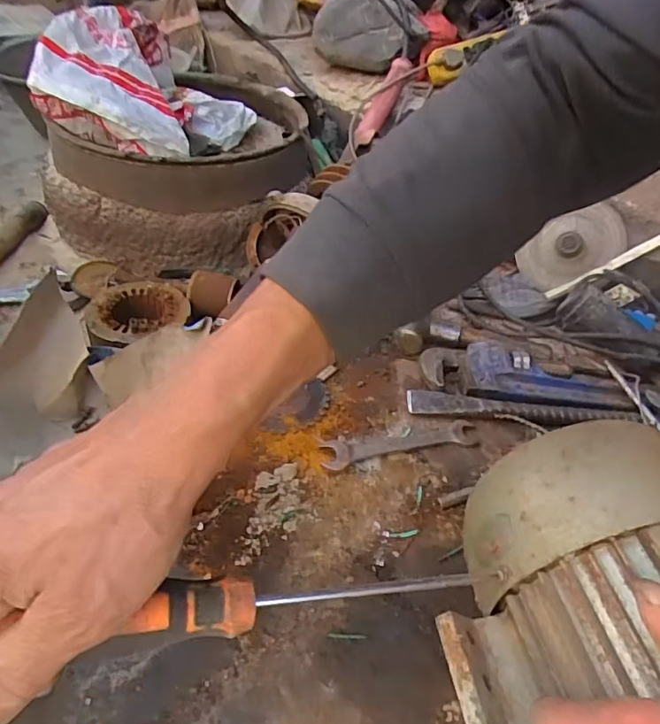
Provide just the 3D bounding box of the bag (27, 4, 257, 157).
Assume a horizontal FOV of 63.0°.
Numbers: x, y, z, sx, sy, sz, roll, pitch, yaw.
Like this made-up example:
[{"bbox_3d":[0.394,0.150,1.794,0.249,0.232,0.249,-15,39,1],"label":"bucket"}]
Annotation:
[{"bbox_3d":[-0.258,-0.407,0.787,0.205,0.142,0.269,17,42,13],"label":"bag"}]

